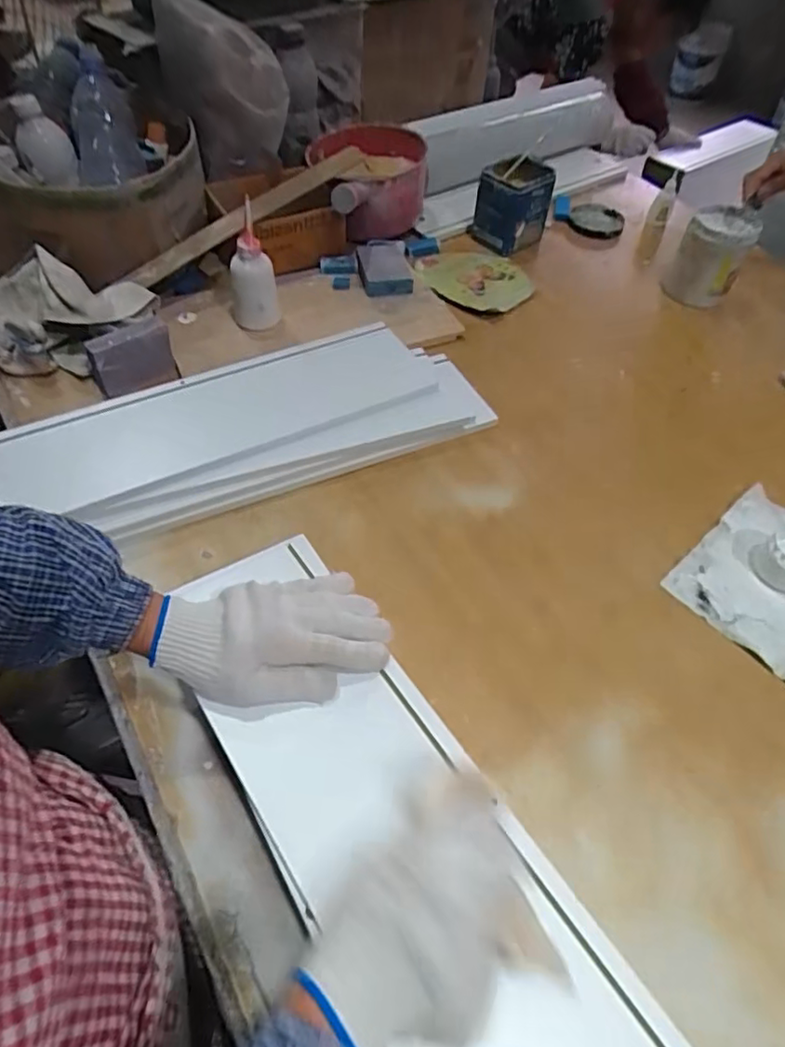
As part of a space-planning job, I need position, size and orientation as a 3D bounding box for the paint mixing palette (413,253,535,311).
[{"bbox_3d":[0.134,-0.401,0.990,0.191,0.017,0.134,30,56,19],"label":"paint mixing palette"}]

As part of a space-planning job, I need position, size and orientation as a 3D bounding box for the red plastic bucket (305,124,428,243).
[{"bbox_3d":[-0.041,-0.574,1.040,0.193,0.134,0.163,2,52,-2],"label":"red plastic bucket"}]

